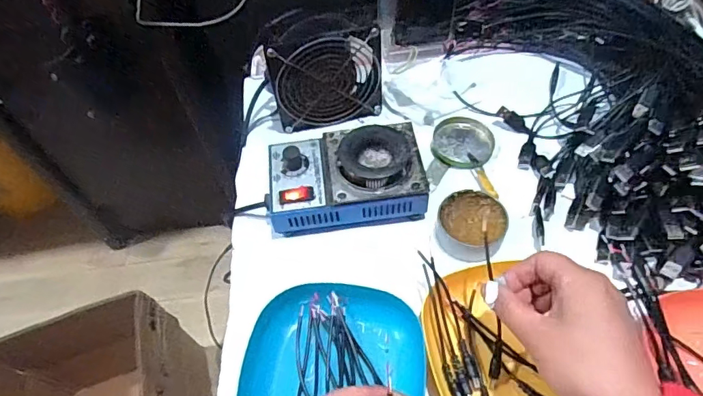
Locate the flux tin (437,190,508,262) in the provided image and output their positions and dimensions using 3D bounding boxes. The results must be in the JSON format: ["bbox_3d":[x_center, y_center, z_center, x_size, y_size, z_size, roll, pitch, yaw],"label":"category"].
[{"bbox_3d":[0.113,0.028,0.455,0.062,0.021,0.069,11,57,12],"label":"flux tin"}]

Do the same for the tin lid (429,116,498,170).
[{"bbox_3d":[0.123,-0.061,0.528,0.065,0.012,0.068,-2,55,3],"label":"tin lid"}]

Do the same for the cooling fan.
[{"bbox_3d":[-0.025,-0.129,0.528,0.119,0.104,0.033,-13,55,-4],"label":"cooling fan"}]

